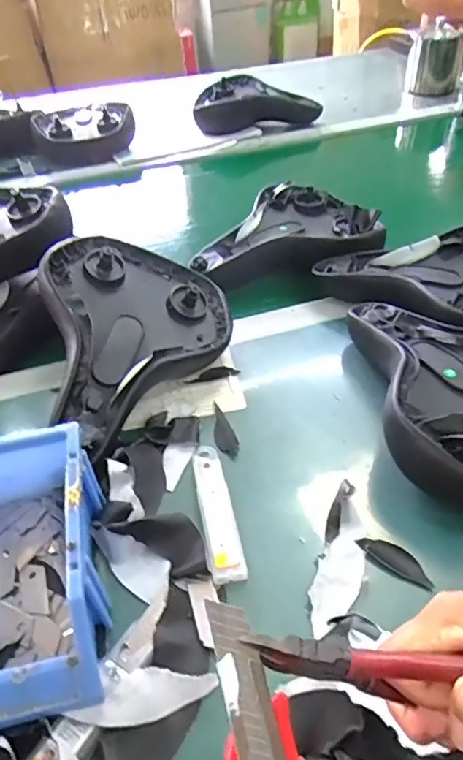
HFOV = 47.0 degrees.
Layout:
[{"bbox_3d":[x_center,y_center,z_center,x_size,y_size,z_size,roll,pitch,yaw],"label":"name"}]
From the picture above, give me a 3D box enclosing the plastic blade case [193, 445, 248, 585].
[{"bbox_3d":[-0.014,0.100,0.423,0.025,0.013,0.126,-11,44,-7],"label":"plastic blade case"}]

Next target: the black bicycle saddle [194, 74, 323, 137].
[{"bbox_3d":[0.047,-0.550,1.060,0.239,0.063,0.132,-4,44,0],"label":"black bicycle saddle"}]

